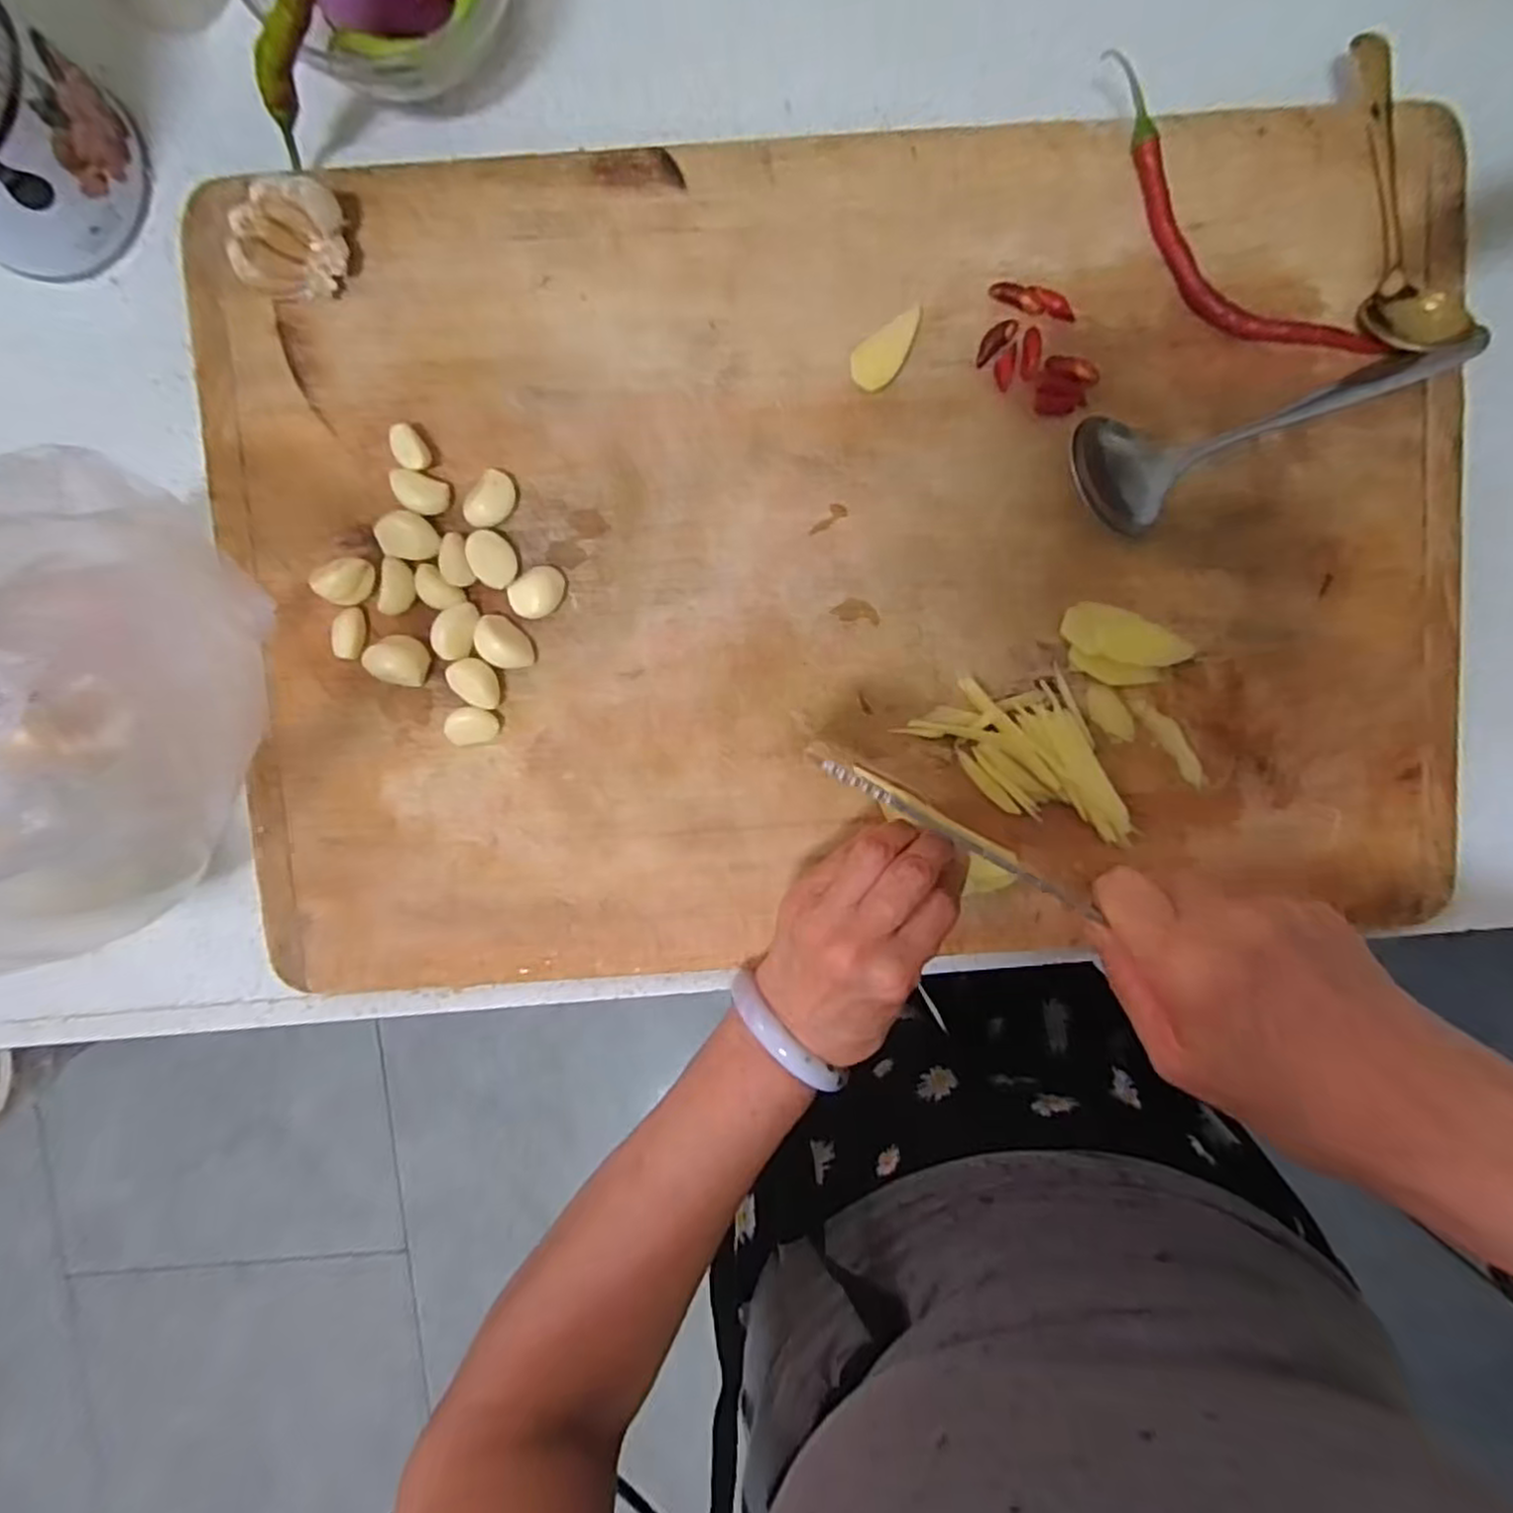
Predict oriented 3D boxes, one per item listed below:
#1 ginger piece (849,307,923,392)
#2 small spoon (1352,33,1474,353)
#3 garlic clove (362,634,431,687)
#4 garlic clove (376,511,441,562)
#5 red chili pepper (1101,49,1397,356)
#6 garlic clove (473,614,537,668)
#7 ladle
[{"bbox_3d":[0.063,-0.194,0.348,0.021,0.010,0.043,36,92,0],"label":"ginger piece"},{"bbox_3d":[0.292,-0.255,0.330,0.036,0.019,0.149,-6,91,1],"label":"small spoon"},{"bbox_3d":[-0.173,-0.047,0.355,0.025,0.018,0.023,0,91,1],"label":"garlic clove"},{"bbox_3d":[-0.166,-0.105,0.348,0.025,0.013,0.022,24,92,1],"label":"garlic clove"},{"bbox_3d":[0.212,-0.235,0.336,0.179,0.018,0.046,43,92,0],"label":"red chili pepper"},{"bbox_3d":[-0.123,-0.054,0.355,0.028,0.015,0.022,29,92,0],"label":"garlic clove"},{"bbox_3d":[0.239,-0.157,0.338,0.201,0.030,0.052,-21,95,2],"label":"ladle"}]

